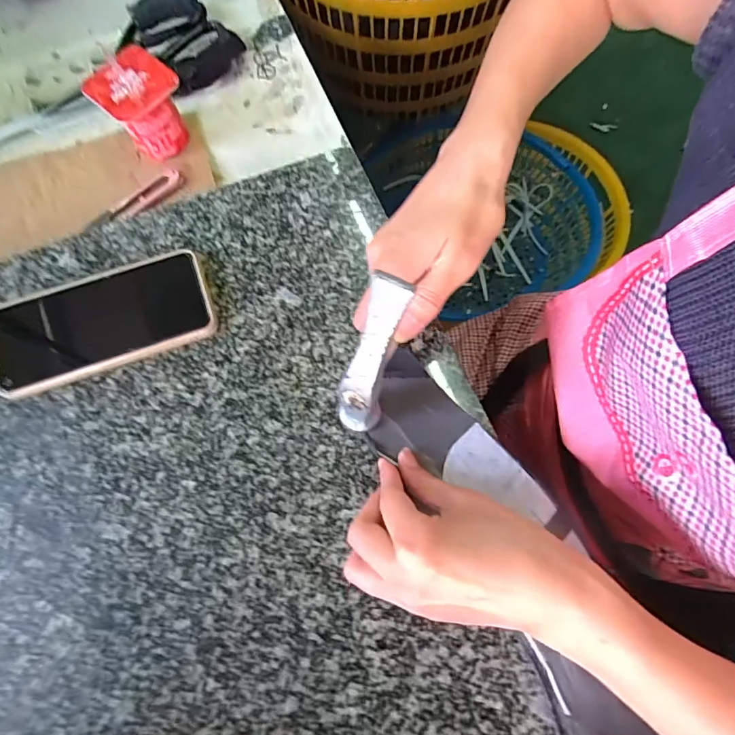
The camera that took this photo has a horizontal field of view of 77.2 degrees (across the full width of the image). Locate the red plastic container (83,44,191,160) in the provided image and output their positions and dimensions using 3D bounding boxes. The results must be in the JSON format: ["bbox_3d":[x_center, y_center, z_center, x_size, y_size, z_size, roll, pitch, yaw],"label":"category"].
[{"bbox_3d":[-0.199,-0.230,0.411,0.064,0.066,0.059,-39,76,-11],"label":"red plastic container"}]

